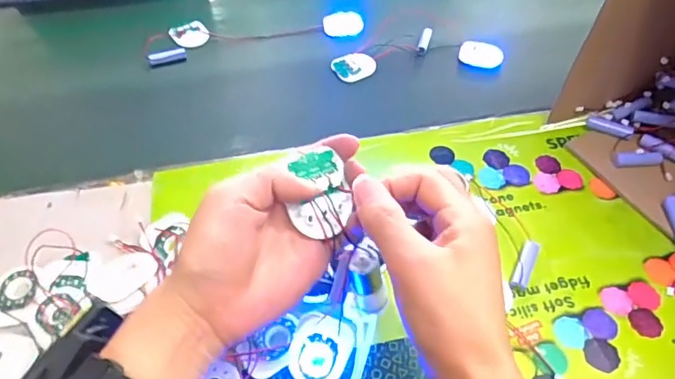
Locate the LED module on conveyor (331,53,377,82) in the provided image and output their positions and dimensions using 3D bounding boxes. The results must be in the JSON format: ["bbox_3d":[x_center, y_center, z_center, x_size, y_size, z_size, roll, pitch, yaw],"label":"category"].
[{"bbox_3d":[0.024,-0.167,0.671,0.057,0.007,0.040,-13,74,-1],"label":"LED module on conveyor"}]

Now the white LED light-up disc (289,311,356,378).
[{"bbox_3d":[-0.013,0.131,0.404,0.048,0.015,0.058,9,84,9],"label":"white LED light-up disc"}]

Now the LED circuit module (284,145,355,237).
[{"bbox_3d":[-0.010,0.004,0.321,0.041,0.054,0.009,-12,6,-27],"label":"LED circuit module"}]

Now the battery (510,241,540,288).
[{"bbox_3d":[0.177,0.071,0.463,0.014,0.014,0.049,23,54,18],"label":"battery"}]

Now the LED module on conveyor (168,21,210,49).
[{"bbox_3d":[-0.214,-0.225,0.717,0.055,0.004,0.047,-31,71,-31],"label":"LED module on conveyor"}]

